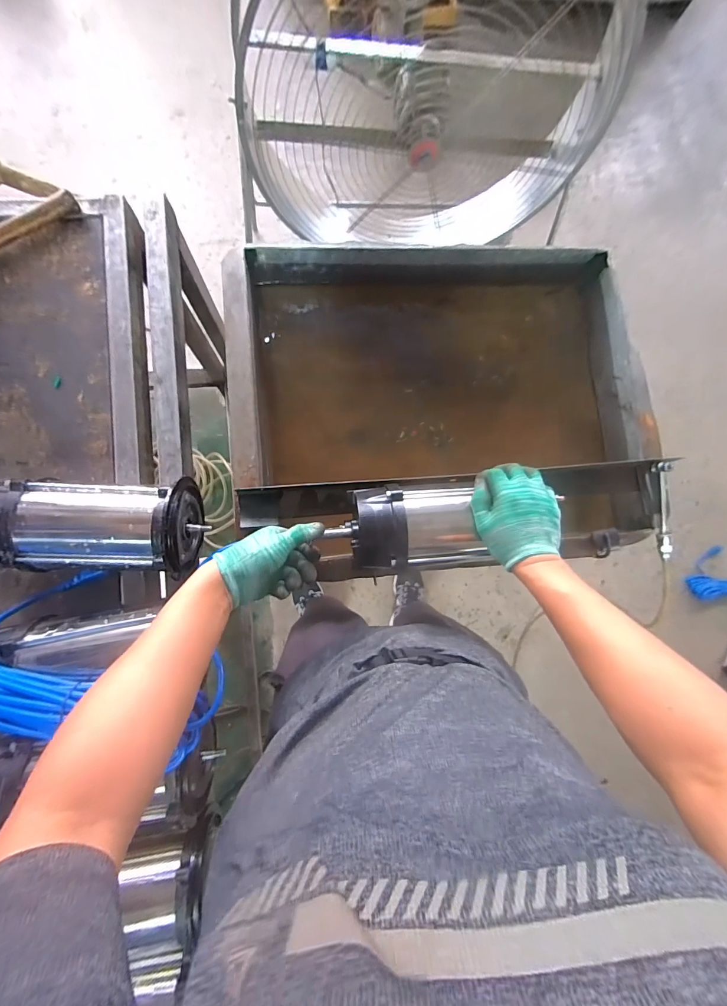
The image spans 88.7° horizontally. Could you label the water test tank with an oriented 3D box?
[{"bbox_3d":[0.144,-0.181,0.764,0.749,0.268,0.585,-5,85,-7],"label":"water test tank"}]

